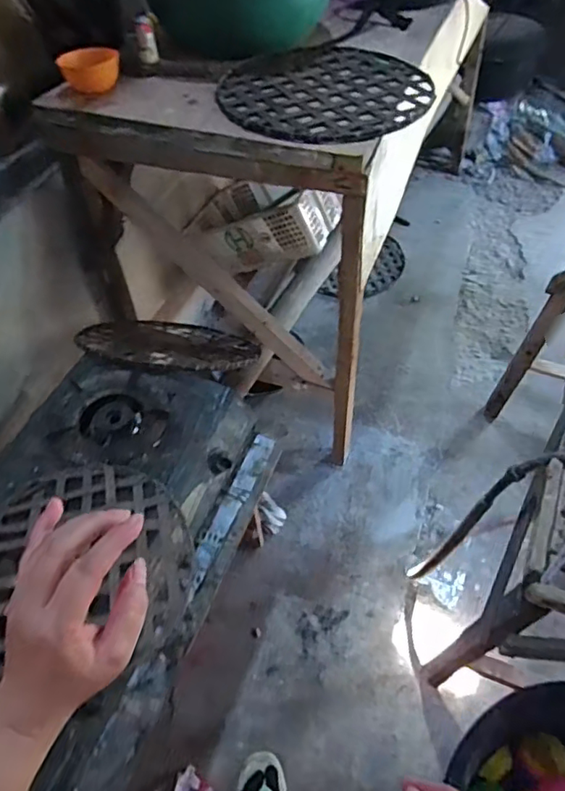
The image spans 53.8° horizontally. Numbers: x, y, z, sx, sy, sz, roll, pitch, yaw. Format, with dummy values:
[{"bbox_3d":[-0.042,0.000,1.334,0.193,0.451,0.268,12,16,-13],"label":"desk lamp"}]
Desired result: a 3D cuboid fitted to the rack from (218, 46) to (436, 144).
[{"bbox_3d":[0.074,-0.569,1.039,0.389,0.025,0.396,-2,51,2],"label":"rack"}]

